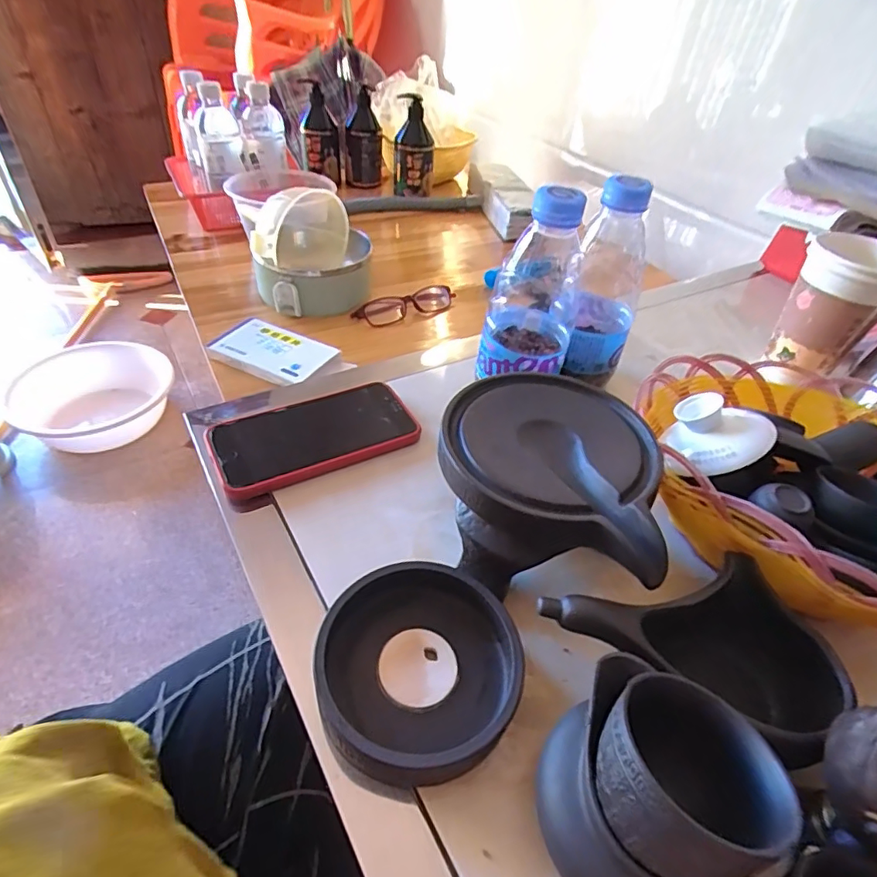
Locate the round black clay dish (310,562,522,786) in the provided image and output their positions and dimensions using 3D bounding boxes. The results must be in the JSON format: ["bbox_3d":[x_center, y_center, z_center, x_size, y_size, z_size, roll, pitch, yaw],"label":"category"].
[{"bbox_3d":[-0.008,0.107,0.249,0.092,0.026,0.095,4,43,-3],"label":"round black clay dish"}]

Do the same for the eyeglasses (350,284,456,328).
[{"bbox_3d":[-0.042,-0.166,0.654,0.132,0.029,0.025,-18,48,-24],"label":"eyeglasses"}]

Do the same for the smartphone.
[{"bbox_3d":[-0.086,-0.003,0.368,0.136,0.014,0.070,-18,48,-24],"label":"smartphone"}]

